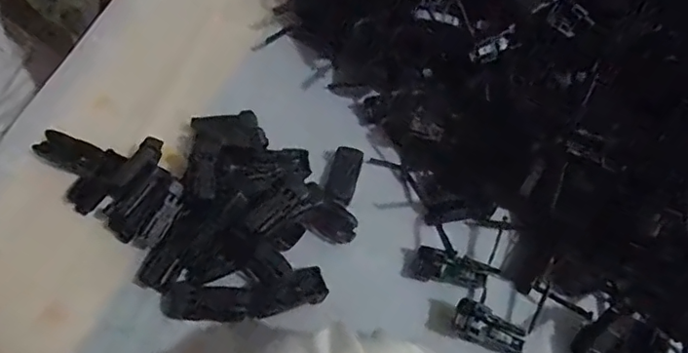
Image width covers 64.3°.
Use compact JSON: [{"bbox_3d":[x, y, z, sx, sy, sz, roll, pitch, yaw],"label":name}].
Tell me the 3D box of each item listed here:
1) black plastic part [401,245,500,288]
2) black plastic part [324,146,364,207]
[{"bbox_3d":[0.072,0.062,0.369,0.059,0.009,0.021,12,57,2],"label":"black plastic part"},{"bbox_3d":[0.000,-0.001,0.403,0.021,0.008,0.048,14,57,4],"label":"black plastic part"}]

